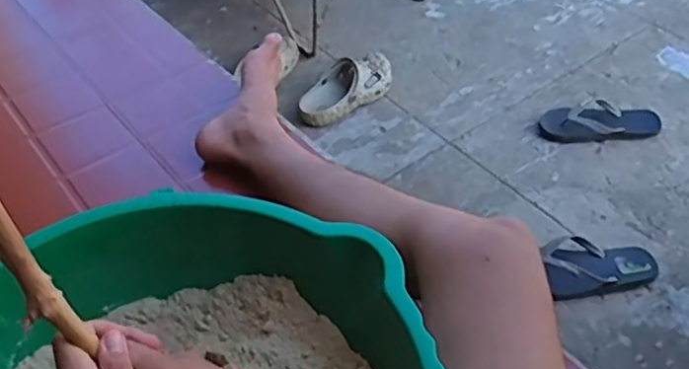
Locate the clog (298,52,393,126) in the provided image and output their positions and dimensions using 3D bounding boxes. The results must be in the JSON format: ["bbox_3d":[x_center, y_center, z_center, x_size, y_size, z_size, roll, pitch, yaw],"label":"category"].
[{"bbox_3d":[0.007,-0.227,1.525,0.266,0.076,0.115,-29,50,-24],"label":"clog"}]

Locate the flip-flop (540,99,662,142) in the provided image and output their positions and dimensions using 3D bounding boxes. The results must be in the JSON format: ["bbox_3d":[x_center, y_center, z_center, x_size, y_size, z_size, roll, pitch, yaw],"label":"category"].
[{"bbox_3d":[0.555,-0.140,1.425,0.266,0.042,0.112,-3,44,0],"label":"flip-flop"}]

